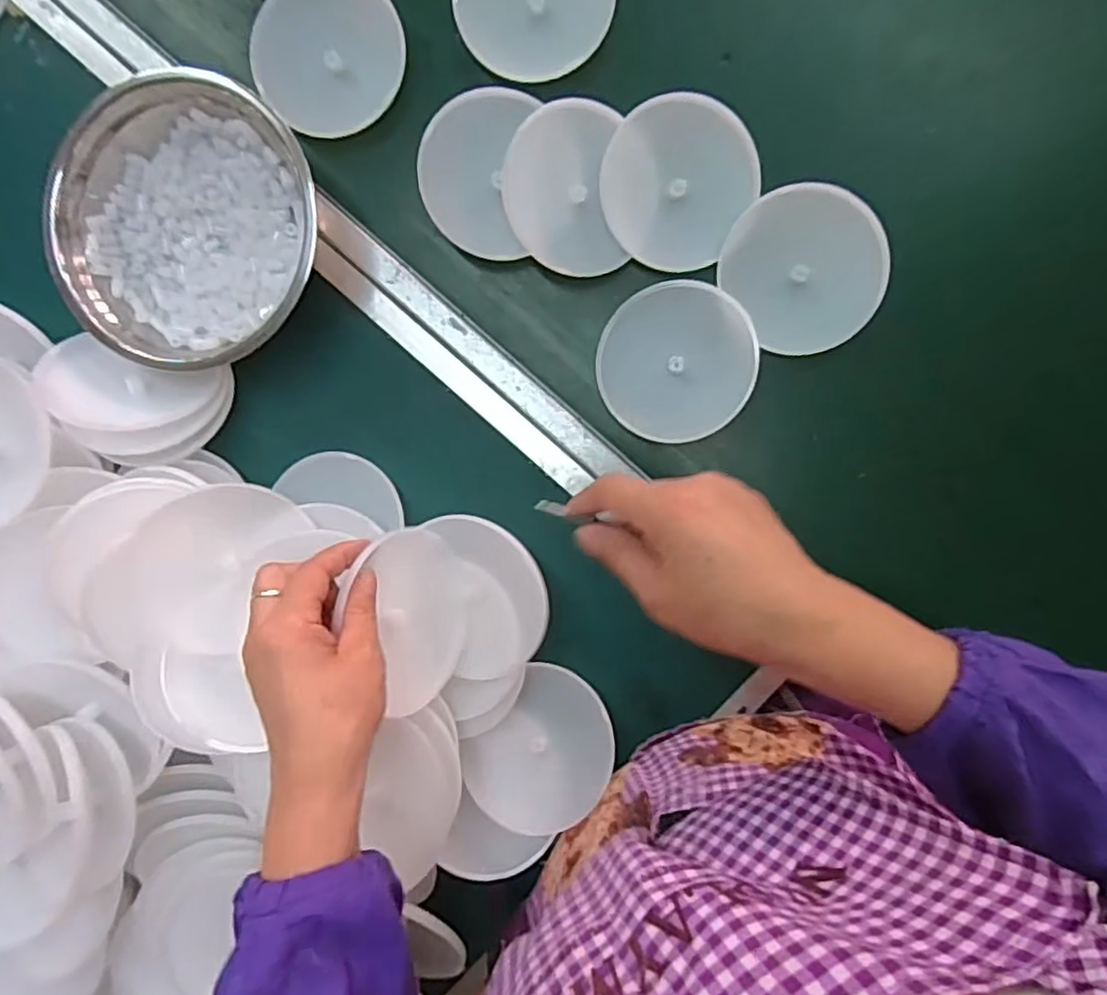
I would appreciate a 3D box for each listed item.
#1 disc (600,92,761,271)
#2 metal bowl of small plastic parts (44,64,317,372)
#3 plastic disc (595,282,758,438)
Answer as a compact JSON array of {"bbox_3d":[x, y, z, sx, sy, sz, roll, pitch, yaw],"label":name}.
[{"bbox_3d":[0.086,-0.220,0.457,0.102,0.014,0.103,-1,113,-2],"label":"disc"},{"bbox_3d":[-0.249,-0.193,0.467,0.182,0.067,0.195,0,94,5],"label":"metal bowl of small plastic parts"},{"bbox_3d":[0.088,-0.097,0.474,0.109,0.008,0.108,-10,95,18],"label":"plastic disc"}]

